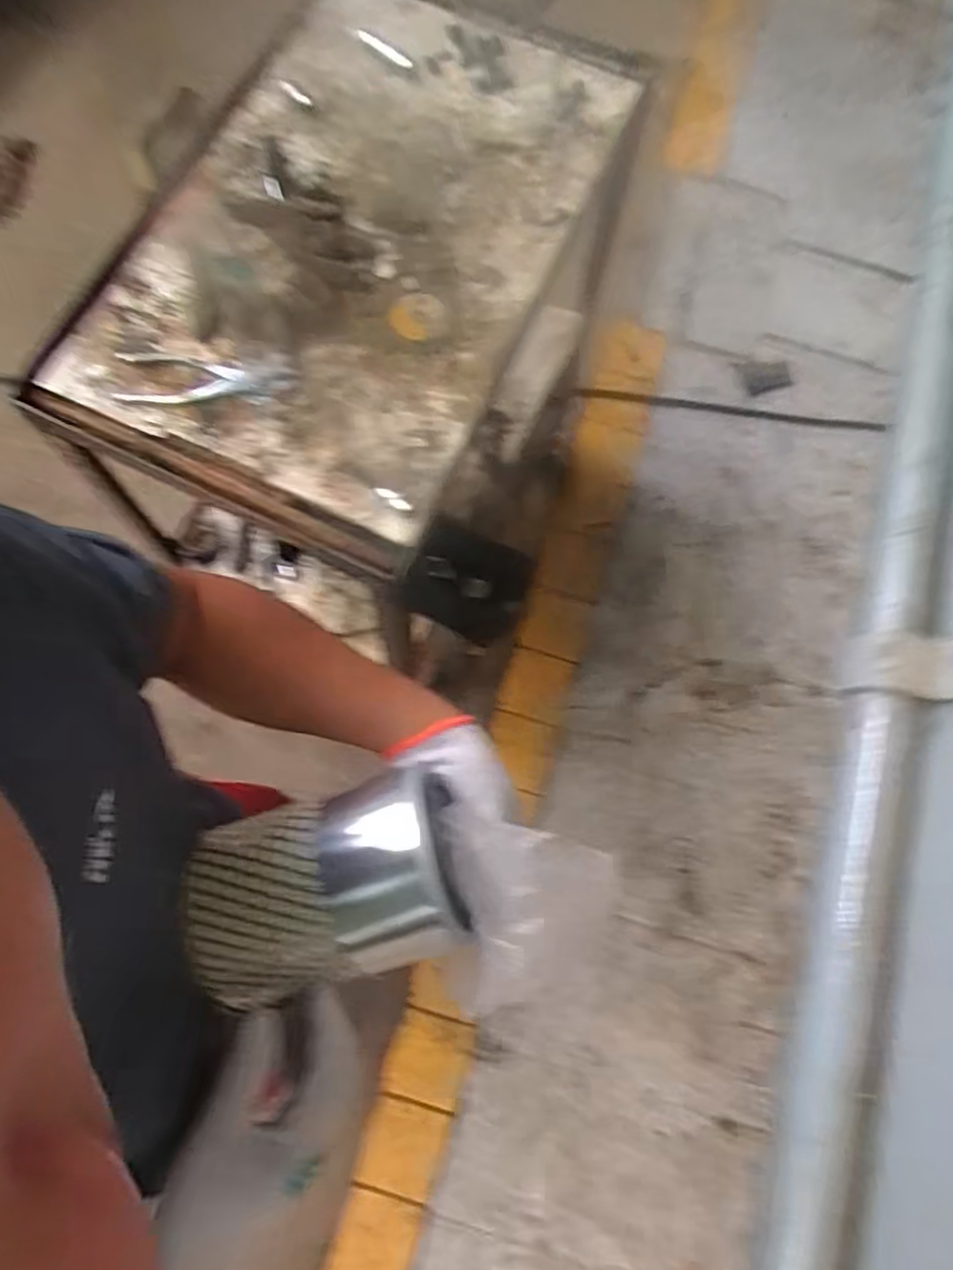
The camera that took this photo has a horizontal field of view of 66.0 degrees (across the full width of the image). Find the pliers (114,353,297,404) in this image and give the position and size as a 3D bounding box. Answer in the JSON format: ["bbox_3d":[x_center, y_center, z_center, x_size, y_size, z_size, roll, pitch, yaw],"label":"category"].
[{"bbox_3d":[-0.309,-0.291,0.836,0.197,0.009,0.065,5,74,-1],"label":"pliers"}]

